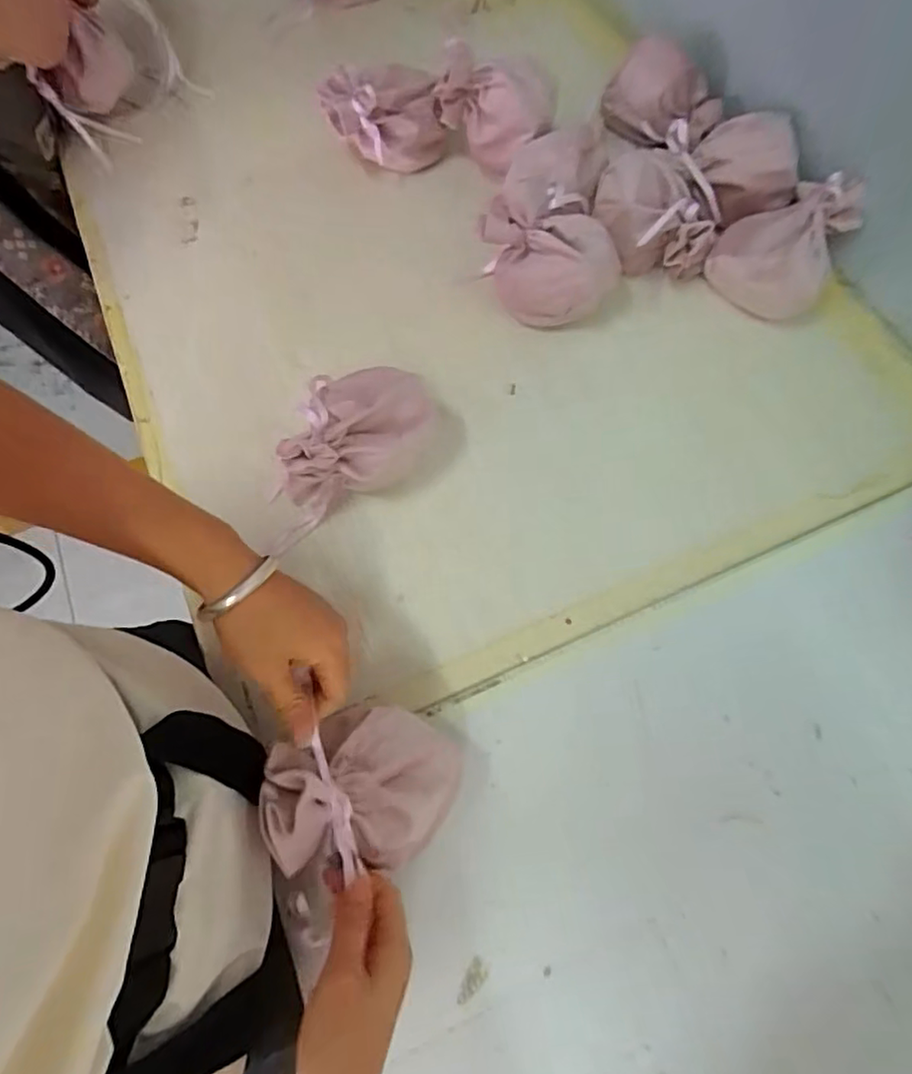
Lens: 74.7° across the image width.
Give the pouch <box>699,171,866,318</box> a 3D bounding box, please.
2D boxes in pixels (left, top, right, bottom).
[{"bbox_3d":[0.309,-0.277,0.560,0.101,0.058,0.137,32,72,13],"label":"pouch"}]

